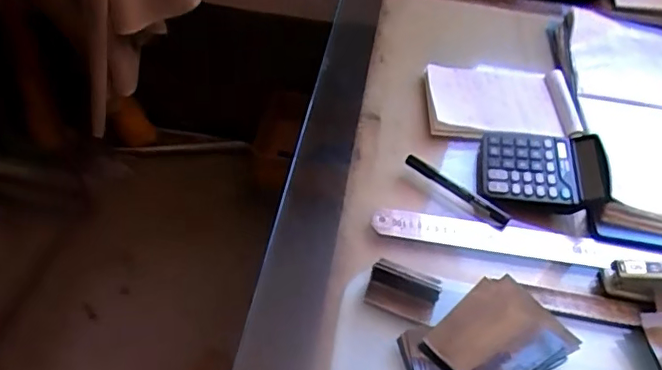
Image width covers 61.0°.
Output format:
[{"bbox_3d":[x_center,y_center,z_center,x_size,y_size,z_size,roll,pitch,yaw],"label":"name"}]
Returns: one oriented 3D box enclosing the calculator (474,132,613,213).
[{"bbox_3d":[0.267,-0.023,0.709,0.148,0.034,0.129,13,47,5],"label":"calculator"}]

